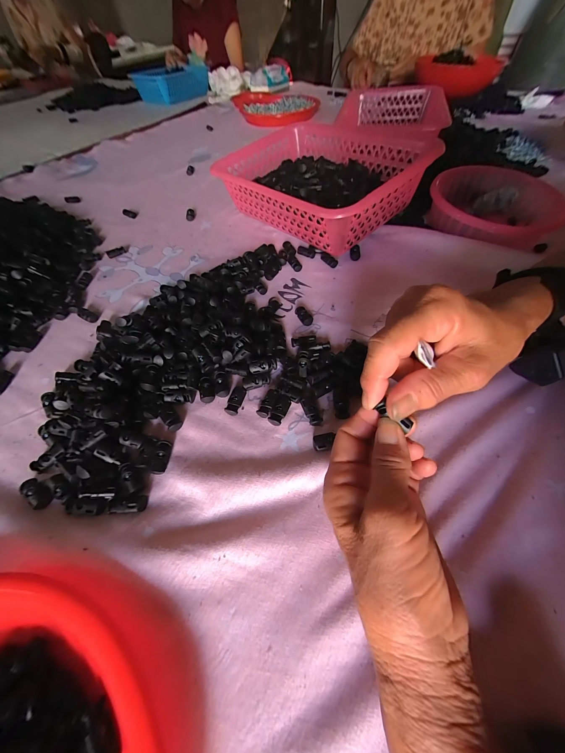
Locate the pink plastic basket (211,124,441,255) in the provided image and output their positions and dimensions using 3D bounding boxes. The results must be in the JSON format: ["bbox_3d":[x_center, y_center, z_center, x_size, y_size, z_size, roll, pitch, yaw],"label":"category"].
[{"bbox_3d":[0.053,-0.311,0.417,0.222,0.103,0.296,-39,64,-21],"label":"pink plastic basket"}]

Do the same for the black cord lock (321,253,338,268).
[{"bbox_3d":[0.068,-0.174,0.380,0.014,0.010,0.034,-30,60,-16],"label":"black cord lock"}]

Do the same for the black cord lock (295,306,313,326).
[{"bbox_3d":[0.026,-0.073,0.310,0.013,0.009,0.027,-20,58,-11],"label":"black cord lock"}]

